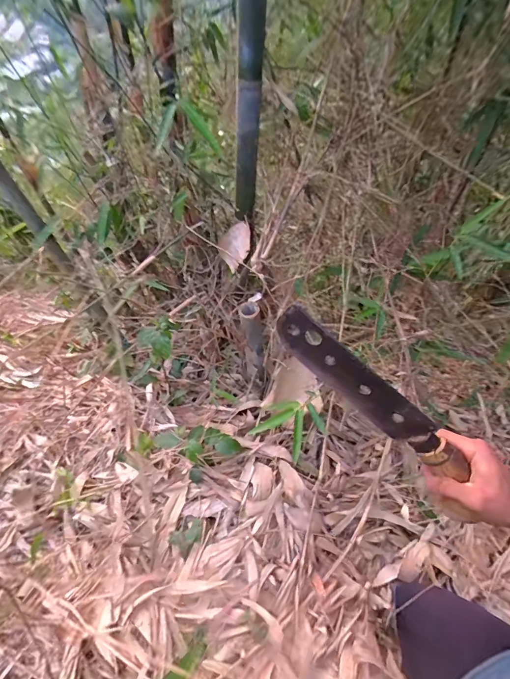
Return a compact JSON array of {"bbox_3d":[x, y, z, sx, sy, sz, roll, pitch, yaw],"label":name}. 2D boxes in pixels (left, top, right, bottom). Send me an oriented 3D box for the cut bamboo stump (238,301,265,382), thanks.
[{"bbox_3d":[-0.013,0.027,1.412,0.078,0.420,0.074,-21,56,-13],"label":"cut bamboo stump"}]

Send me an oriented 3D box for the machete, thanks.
[{"bbox_3d":[0.131,0.068,0.421,0.276,0.067,0.019,41,58,-8],"label":"machete"}]

